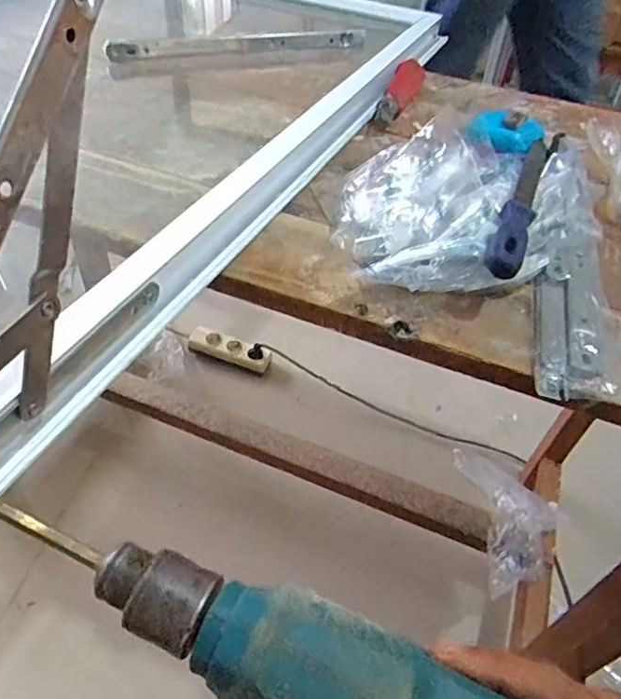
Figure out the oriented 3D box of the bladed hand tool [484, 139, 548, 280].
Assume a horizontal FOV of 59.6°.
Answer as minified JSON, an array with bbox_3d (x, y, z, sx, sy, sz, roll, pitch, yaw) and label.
[{"bbox_3d":[0.170,-0.125,0.425,0.023,0.018,0.238,21,48,14],"label":"bladed hand tool"}]

